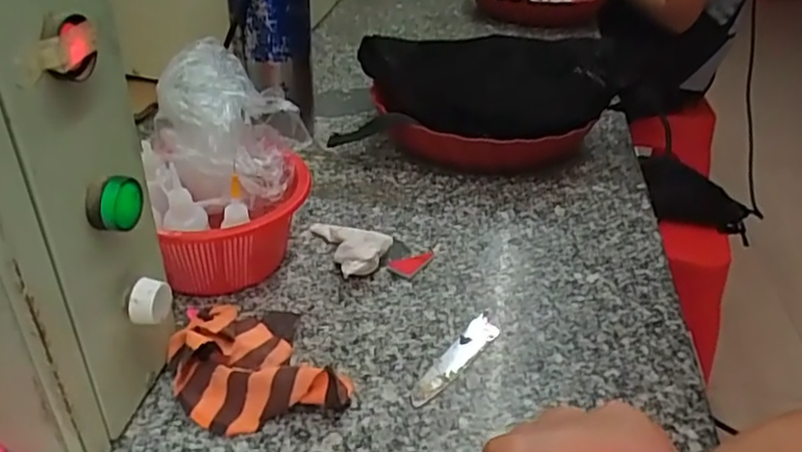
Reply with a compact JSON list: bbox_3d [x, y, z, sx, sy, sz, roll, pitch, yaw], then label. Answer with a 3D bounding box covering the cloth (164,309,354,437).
[{"bbox_3d":[-0.095,0.079,0.422,0.099,0.030,0.111,-12,36,-22],"label":"cloth"}]

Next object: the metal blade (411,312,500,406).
[{"bbox_3d":[0.041,0.090,0.447,0.020,0.004,0.101,21,37,26],"label":"metal blade"}]

